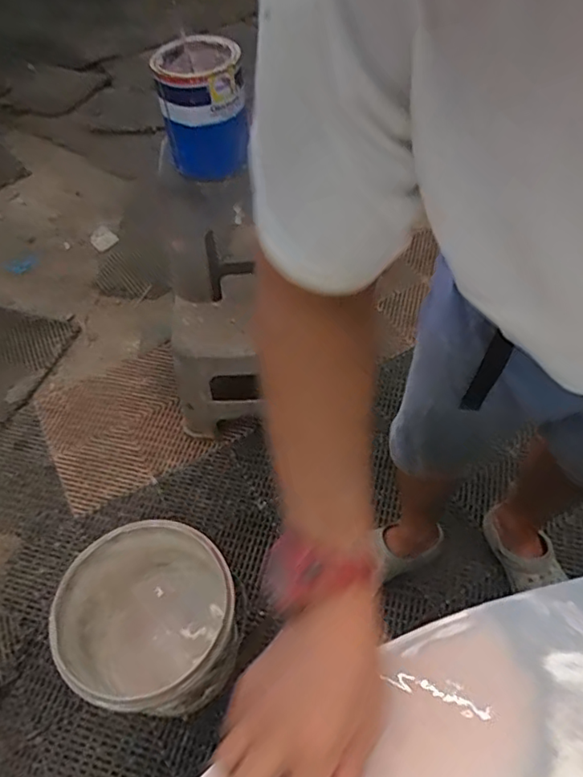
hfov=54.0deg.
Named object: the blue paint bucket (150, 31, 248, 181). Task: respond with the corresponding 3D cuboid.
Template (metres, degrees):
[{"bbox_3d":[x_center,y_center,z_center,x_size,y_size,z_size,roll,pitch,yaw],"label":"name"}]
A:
[{"bbox_3d":[-0.169,-0.536,1.103,0.158,0.212,0.169,-10,53,-5],"label":"blue paint bucket"}]

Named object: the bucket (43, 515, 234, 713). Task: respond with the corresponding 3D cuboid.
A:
[{"bbox_3d":[-0.246,0.428,1.040,0.278,0.295,0.292,-1,53,1],"label":"bucket"}]

